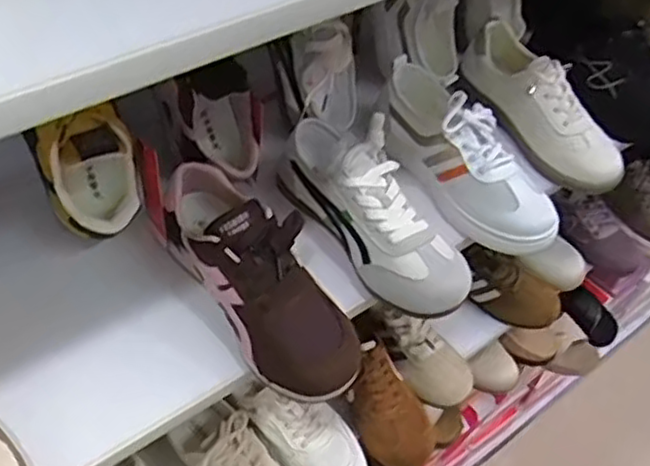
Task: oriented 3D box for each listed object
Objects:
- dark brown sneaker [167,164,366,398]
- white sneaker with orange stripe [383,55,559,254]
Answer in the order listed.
[{"bbox_3d":[-0.055,0.030,0.583,0.081,0.080,0.224,-28,57,-27],"label":"dark brown sneaker"},{"bbox_3d":[0.145,-0.086,0.722,0.087,0.086,0.249,-19,53,-21],"label":"white sneaker with orange stripe"}]

